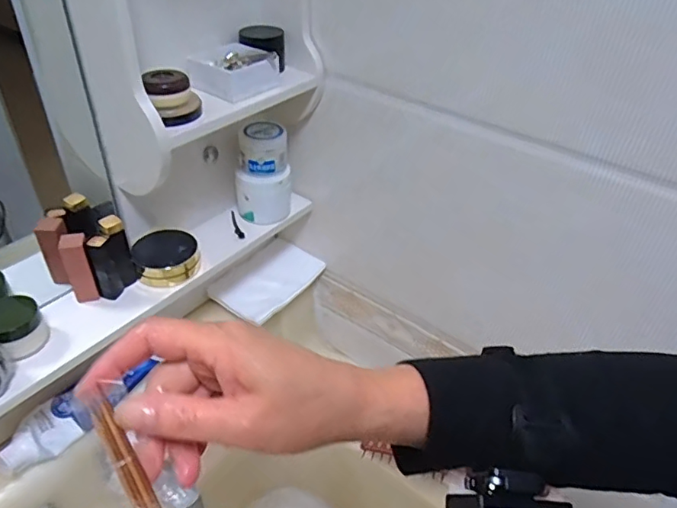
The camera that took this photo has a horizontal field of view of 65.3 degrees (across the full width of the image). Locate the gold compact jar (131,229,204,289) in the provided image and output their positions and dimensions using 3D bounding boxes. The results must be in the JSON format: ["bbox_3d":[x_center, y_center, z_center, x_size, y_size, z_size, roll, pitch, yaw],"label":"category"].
[{"bbox_3d":[-0.196,0.004,0.607,0.072,0.036,0.067,2,39,-2],"label":"gold compact jar"}]

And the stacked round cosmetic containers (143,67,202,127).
[{"bbox_3d":[-0.154,-0.147,0.496,0.047,0.037,0.050,2,39,-2],"label":"stacked round cosmetic containers"}]

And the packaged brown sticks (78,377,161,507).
[{"bbox_3d":[-0.097,0.115,0.263,0.018,0.009,0.104,-24,91,-30],"label":"packaged brown sticks"}]

